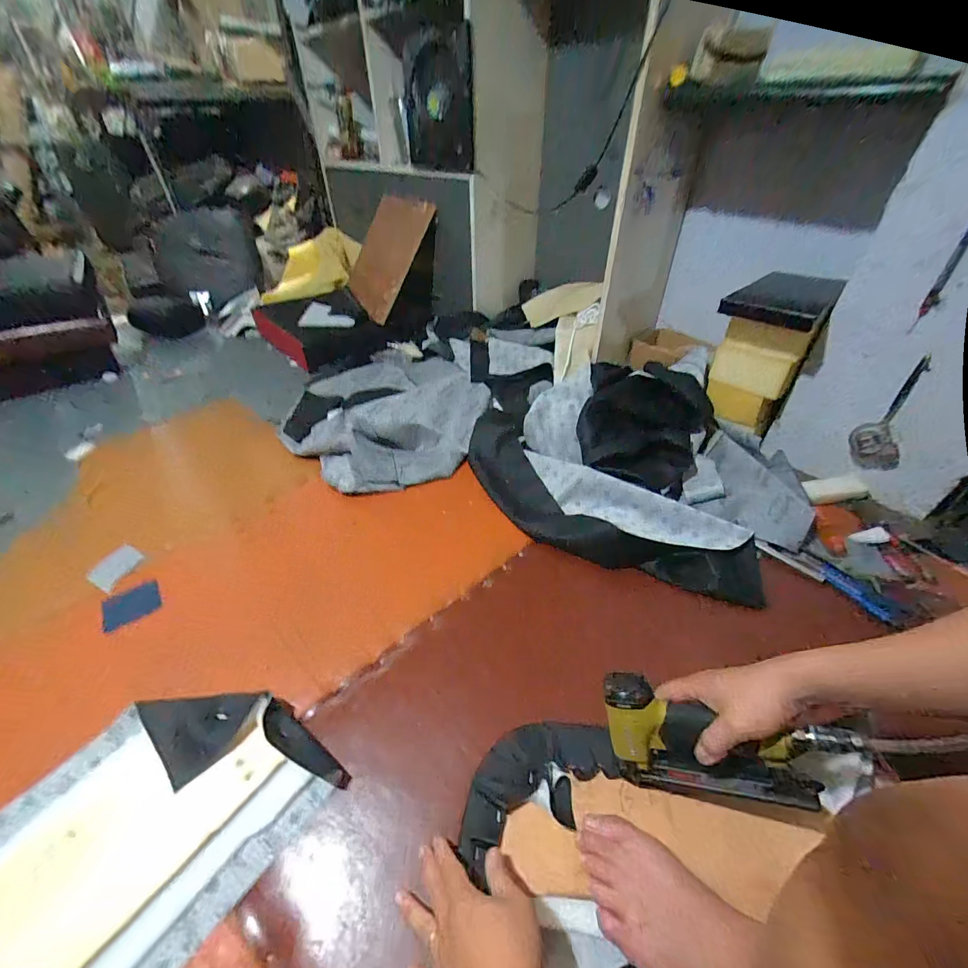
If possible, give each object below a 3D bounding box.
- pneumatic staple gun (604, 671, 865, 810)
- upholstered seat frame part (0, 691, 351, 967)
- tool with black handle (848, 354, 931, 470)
[{"bbox_3d":[0.249,0.288,0.451,0.226,0.150,0.051,-2,18,14],"label":"pneumatic staple gun"},{"bbox_3d":[-0.429,0.426,0.449,0.299,0.063,0.470,28,48,28],"label":"upholstered seat frame part"},{"bbox_3d":[0.768,-0.131,0.796,0.079,0.210,0.016,10,25,31],"label":"tool with black handle"}]

